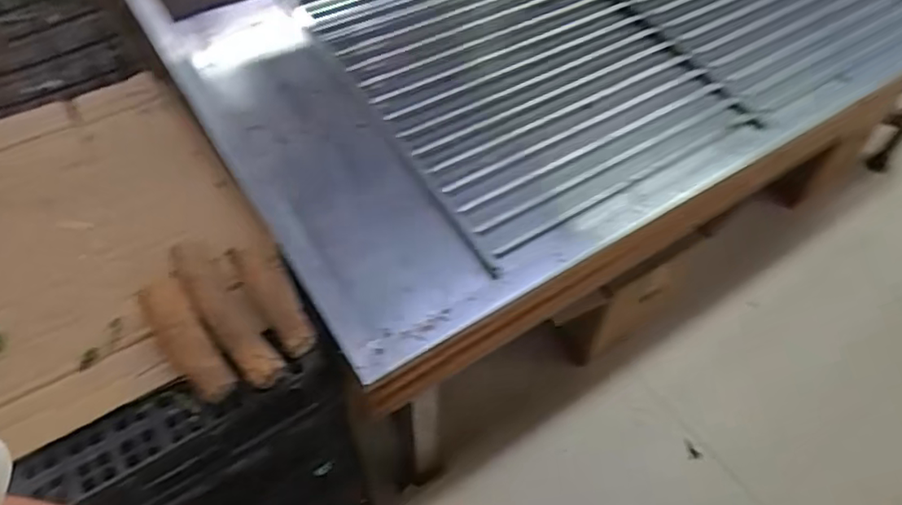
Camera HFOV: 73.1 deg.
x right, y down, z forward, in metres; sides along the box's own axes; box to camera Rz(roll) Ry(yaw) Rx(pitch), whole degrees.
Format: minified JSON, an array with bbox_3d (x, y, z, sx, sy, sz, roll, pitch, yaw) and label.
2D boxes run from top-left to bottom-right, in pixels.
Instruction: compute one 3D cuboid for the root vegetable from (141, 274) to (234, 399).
[{"bbox_3d":[-0.303,0.102,0.698,0.051,0.047,0.173,-29,59,-22],"label":"root vegetable"}]

